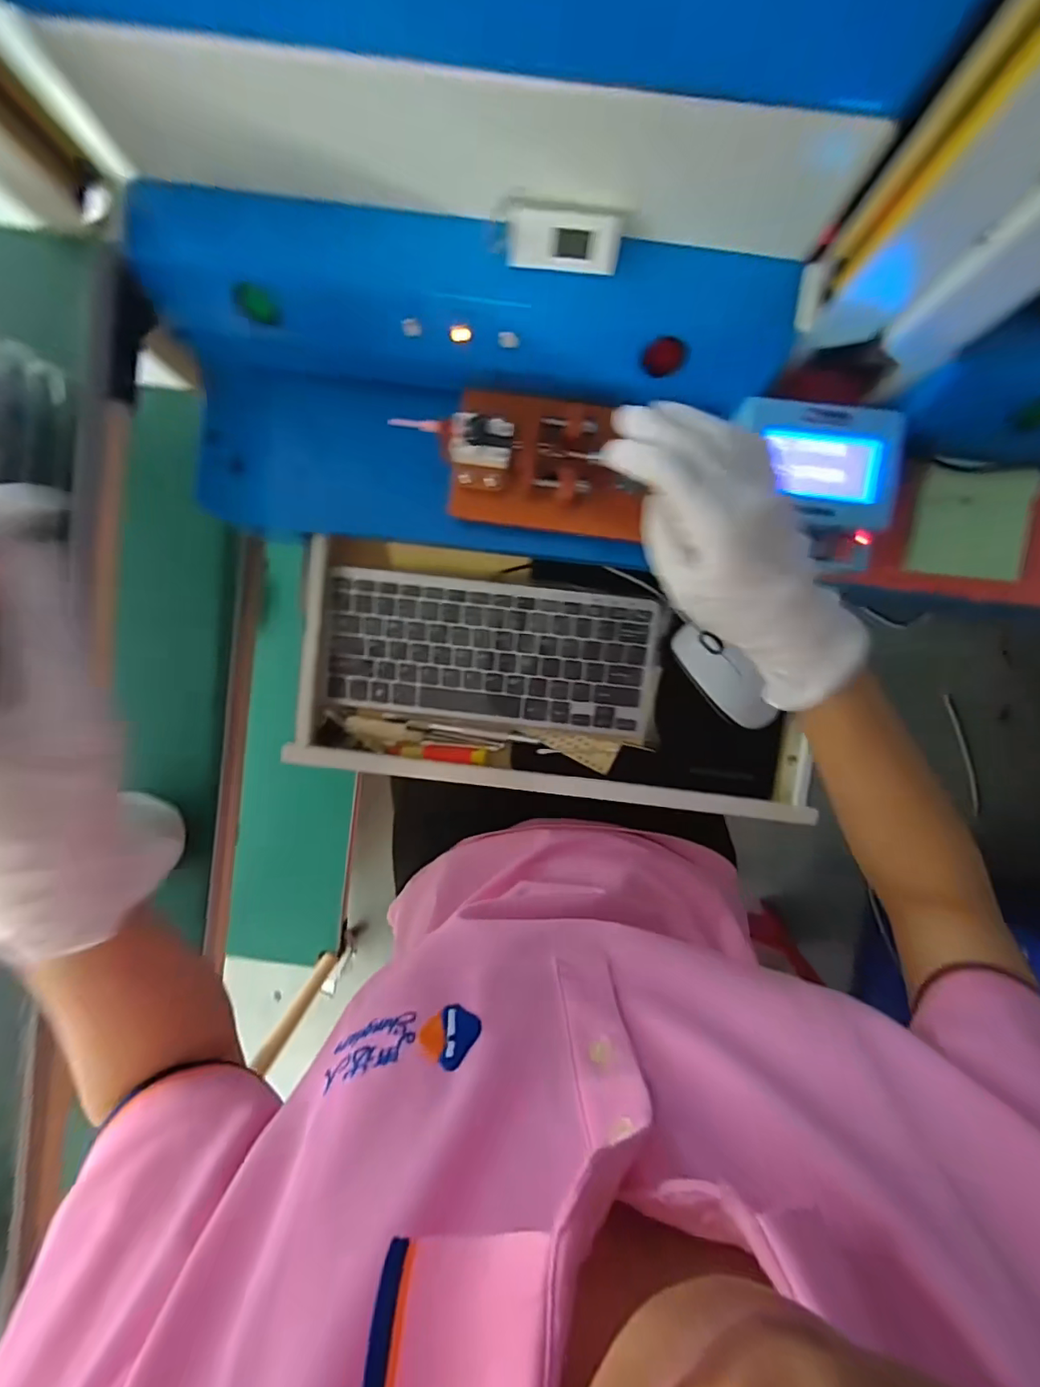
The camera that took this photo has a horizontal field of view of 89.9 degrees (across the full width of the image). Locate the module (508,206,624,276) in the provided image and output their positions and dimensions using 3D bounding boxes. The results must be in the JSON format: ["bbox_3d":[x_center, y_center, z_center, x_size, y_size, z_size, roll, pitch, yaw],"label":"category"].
[{"bbox_3d":[0.025,-0.249,0.287,0.057,0.026,0.013,5,49,0],"label":"module"}]

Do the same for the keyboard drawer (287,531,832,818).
[{"bbox_3d":[0.034,-0.009,0.452,0.432,0.056,0.197,8,93,0],"label":"keyboard drawer"}]

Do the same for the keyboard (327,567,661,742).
[{"bbox_3d":[-0.026,-0.034,0.448,0.275,0.018,0.117,7,93,0],"label":"keyboard"}]

